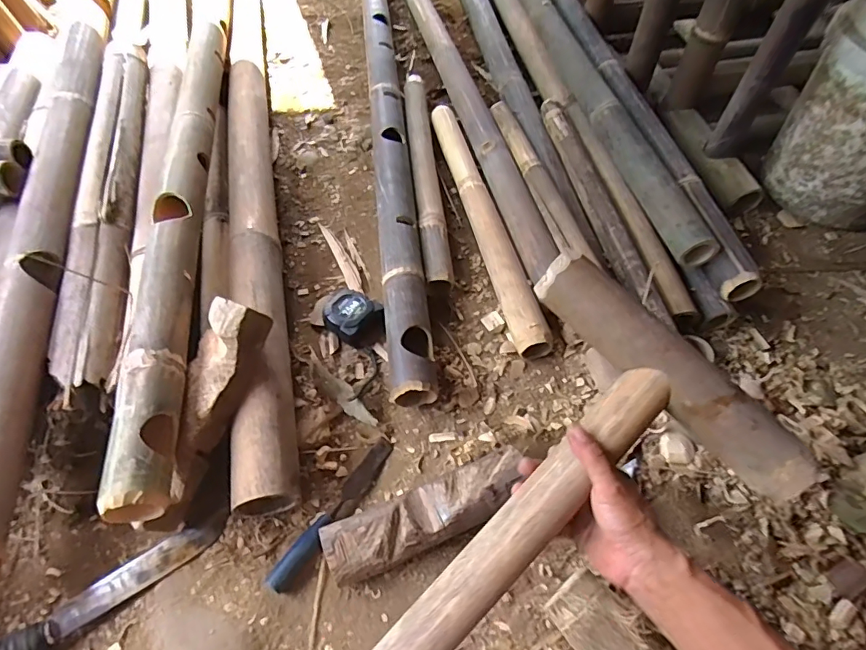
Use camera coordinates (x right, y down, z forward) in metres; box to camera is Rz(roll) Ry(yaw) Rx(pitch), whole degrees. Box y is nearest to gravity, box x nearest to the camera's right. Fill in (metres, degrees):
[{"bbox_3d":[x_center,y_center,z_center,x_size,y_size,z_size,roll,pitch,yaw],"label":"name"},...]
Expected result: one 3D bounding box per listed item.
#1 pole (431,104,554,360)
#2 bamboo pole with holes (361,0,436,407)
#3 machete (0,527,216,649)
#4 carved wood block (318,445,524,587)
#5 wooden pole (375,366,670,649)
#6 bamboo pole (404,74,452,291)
[{"bbox_3d":[0.089,-0.220,0.926,0.056,0.060,0.638,-10,57,-9],"label":"pole"},{"bbox_3d":[-0.105,-0.506,1.102,0.082,0.079,1.497,-5,56,-5],"label":"bamboo pole with holes"},{"bbox_3d":[-0.418,0.332,0.554,0.313,0.031,0.039,-32,63,-21],"label":"machete"},{"bbox_3d":[-0.002,0.242,0.617,0.270,0.058,0.075,-20,59,-15],"label":"carved wood block"},{"bbox_3d":[-0.073,0.328,0.395,0.787,0.039,0.047,-44,67,-8],"label":"wooden pole"},{"bbox_3d":[-0.018,-0.324,1.002,0.053,0.055,0.637,-4,56,-4],"label":"bamboo pole"}]

